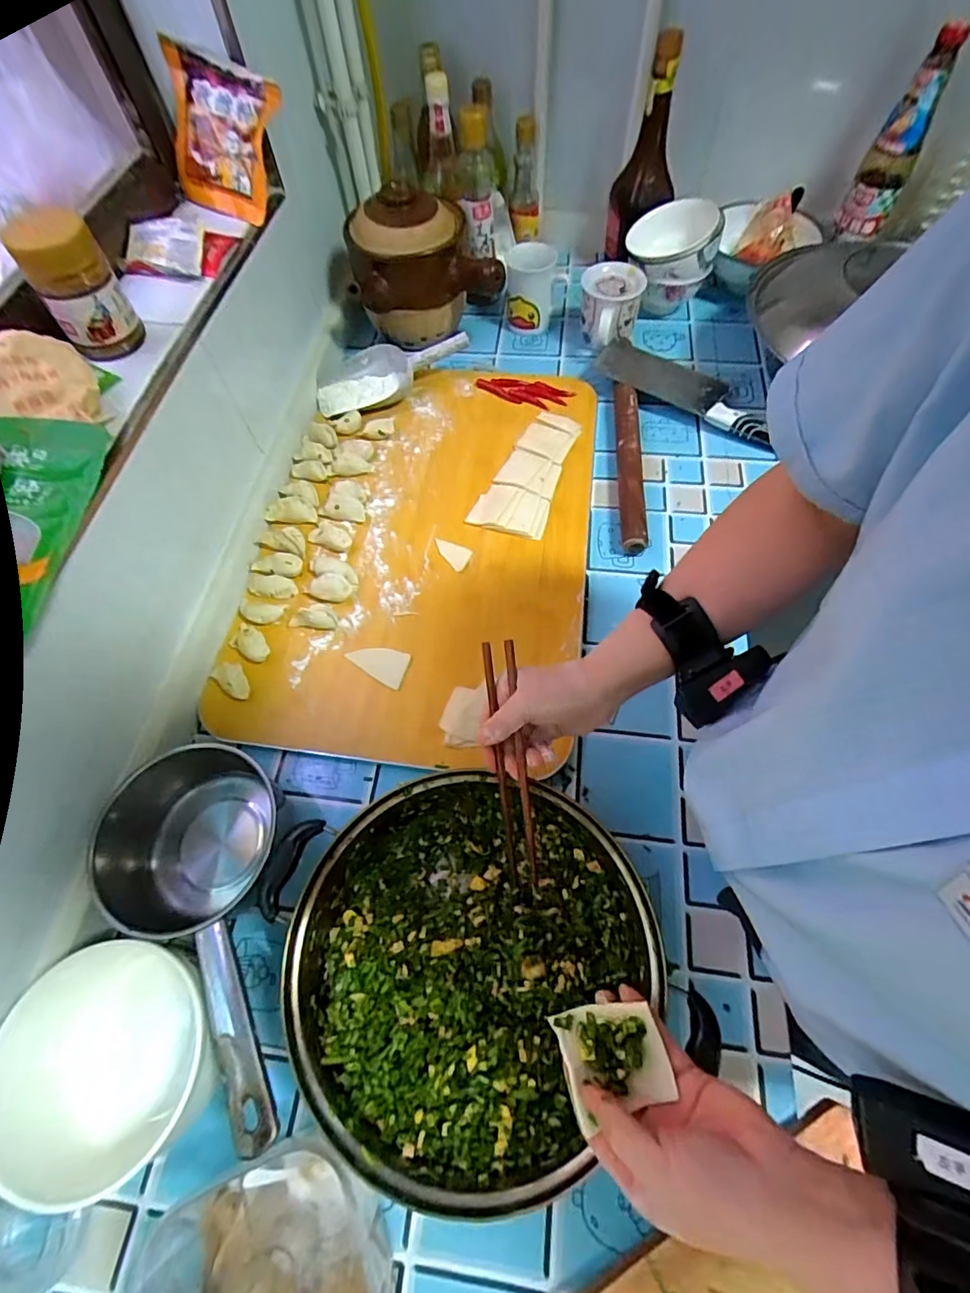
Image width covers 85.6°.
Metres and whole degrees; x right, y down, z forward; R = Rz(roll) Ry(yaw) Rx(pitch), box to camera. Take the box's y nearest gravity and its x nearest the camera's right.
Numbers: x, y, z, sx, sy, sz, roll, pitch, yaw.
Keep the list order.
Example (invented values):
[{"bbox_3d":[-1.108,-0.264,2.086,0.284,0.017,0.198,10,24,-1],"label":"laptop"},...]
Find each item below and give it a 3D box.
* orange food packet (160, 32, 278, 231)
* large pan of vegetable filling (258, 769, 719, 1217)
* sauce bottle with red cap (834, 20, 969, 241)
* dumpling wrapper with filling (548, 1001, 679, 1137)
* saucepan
[{"bbox_3d":[-0.284,-0.549,0.569,0.108,0.121,0.031,20,36,-1],"label":"orange food packet"},{"bbox_3d":[-0.010,0.240,0.417,0.280,0.072,0.266,-20,64,-8],"label":"large pan of vegetable filling"},{"bbox_3d":[0.566,-0.684,0.712,0.064,0.198,0.073,29,68,16],"label":"sauce bottle with red cap"},{"bbox_3d":[0.079,0.253,0.324,0.061,0.020,0.052,-13,65,-6],"label":"dumpling wrapper with filling"},{"bbox_3d":[-0.223,0.222,0.423,0.125,0.104,0.308,-27,55,-12],"label":"saucepan"}]

